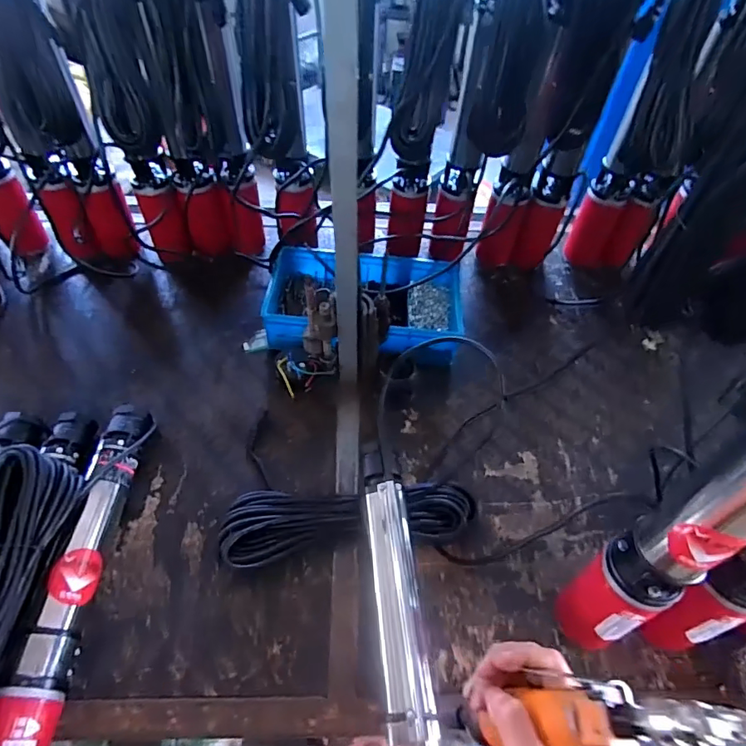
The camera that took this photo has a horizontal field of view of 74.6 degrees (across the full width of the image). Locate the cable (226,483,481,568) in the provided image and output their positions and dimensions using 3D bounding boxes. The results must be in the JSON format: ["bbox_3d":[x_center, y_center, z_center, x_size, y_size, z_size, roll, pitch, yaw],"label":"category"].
[{"bbox_3d":[-0.030,0.199,0.663,0.339,0.068,0.104,-2,50,-5],"label":"cable"}]

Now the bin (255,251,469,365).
[{"bbox_3d":[-0.014,-0.112,0.899,0.348,0.105,0.259,4,50,0],"label":"bin"}]

